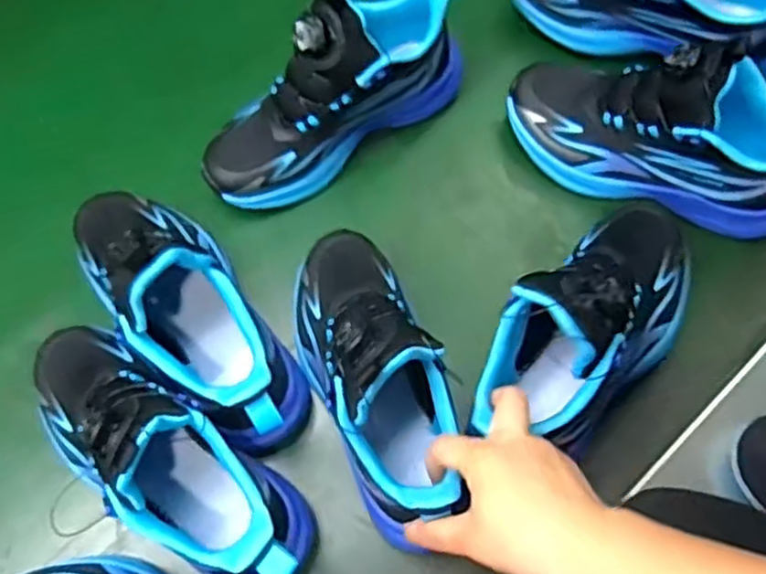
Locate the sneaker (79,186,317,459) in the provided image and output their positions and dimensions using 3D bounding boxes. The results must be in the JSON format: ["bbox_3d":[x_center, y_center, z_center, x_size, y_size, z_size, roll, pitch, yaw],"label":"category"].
[{"bbox_3d":[-0.138,0.003,0.493,0.093,0.125,0.230,-35,71,-12],"label":"sneaker"}]

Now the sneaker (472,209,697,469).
[{"bbox_3d":[0.137,0.020,0.468,0.087,0.106,0.200,42,75,16],"label":"sneaker"}]

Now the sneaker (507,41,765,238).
[{"bbox_3d":[0.204,-0.116,0.534,0.227,0.108,0.081,20,70,9],"label":"sneaker"}]

